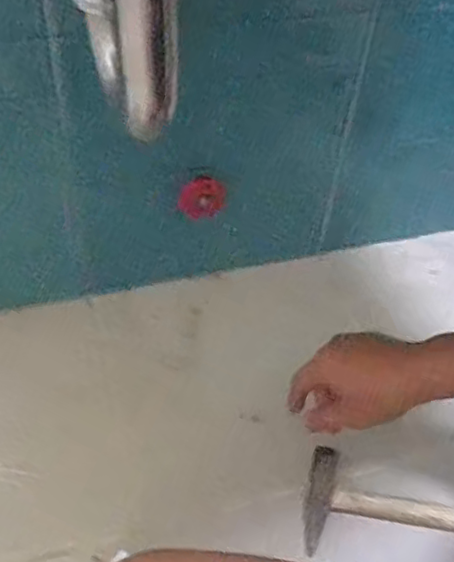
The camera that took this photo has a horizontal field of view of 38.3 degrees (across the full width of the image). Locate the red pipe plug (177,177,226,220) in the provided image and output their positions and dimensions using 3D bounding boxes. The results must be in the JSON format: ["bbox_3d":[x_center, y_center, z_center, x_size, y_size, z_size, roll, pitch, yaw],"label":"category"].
[{"bbox_3d":[-0.027,-0.093,0.725,0.053,0.053,0.021,-5,50,-9],"label":"red pipe plug"}]

